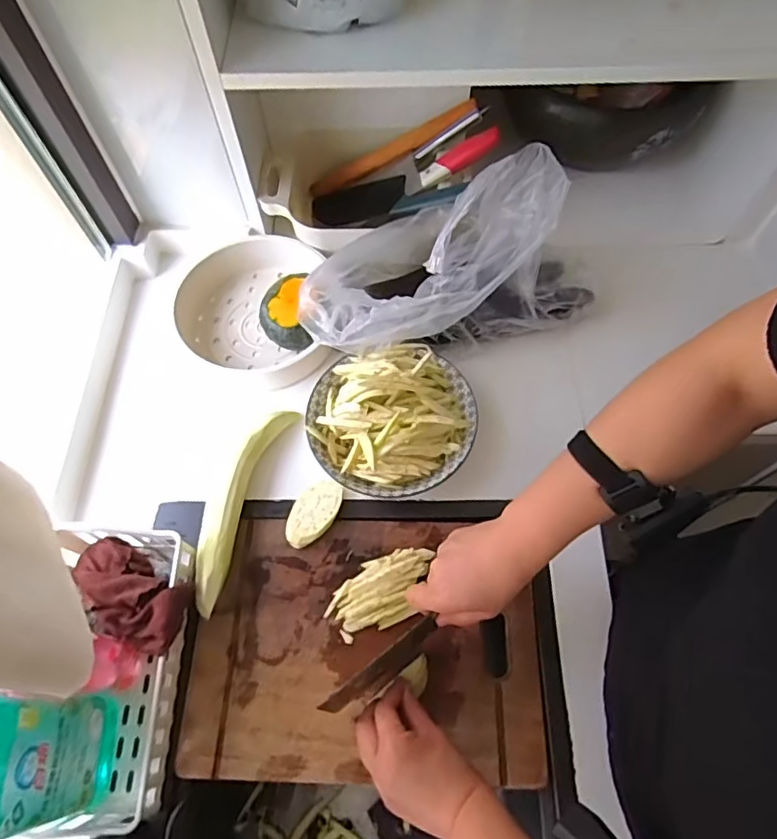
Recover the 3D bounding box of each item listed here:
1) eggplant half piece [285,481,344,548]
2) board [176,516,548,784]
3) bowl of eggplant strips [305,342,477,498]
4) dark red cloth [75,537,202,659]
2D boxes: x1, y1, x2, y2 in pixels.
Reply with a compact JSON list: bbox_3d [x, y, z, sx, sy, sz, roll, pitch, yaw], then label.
[{"bbox_3d":[-0.088,0.109,0.651,0.051,0.014,0.085,29,67,14],"label":"eggplant half piece"},{"bbox_3d":[-0.024,0.234,0.598,0.354,0.018,0.258,2,63,1],"label":"board"},{"bbox_3d":[0.004,-0.003,0.657,0.194,0.100,0.179,0,63,0],"label":"bowl of eggplant strips"},{"bbox_3d":[-0.261,0.178,0.565,0.121,0.037,0.077,26,66,13],"label":"dark red cloth"}]

